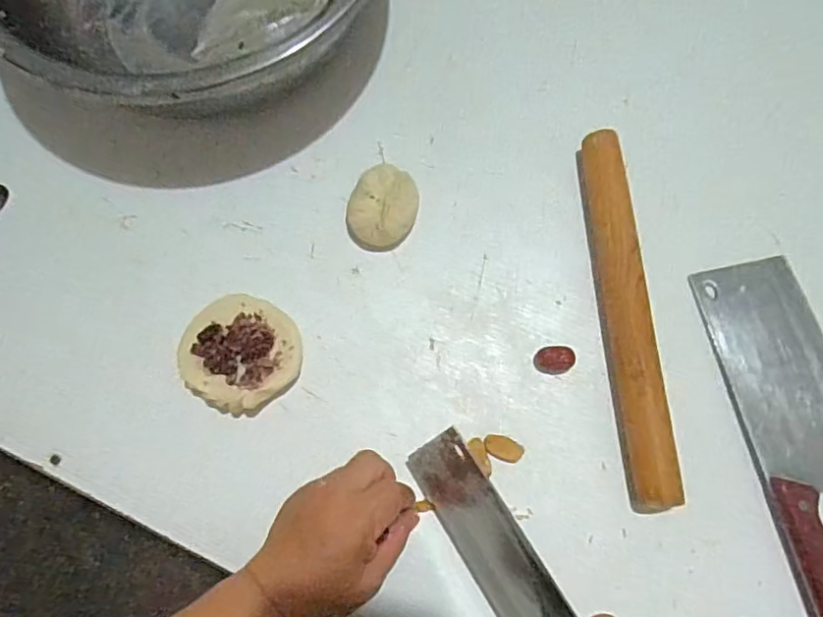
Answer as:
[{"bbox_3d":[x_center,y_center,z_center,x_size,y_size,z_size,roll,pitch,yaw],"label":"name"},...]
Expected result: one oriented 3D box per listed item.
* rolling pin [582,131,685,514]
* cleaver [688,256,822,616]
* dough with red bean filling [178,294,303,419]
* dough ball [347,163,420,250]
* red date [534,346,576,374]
[{"bbox_3d":[0.163,0.000,0.439,0.033,0.031,0.289,-3,74,0],"label":"rolling pin"},{"bbox_3d":[0.293,0.096,0.419,0.085,0.023,0.278,-10,74,-2],"label":"cleaver"},{"bbox_3d":[-0.130,0.033,0.438,0.088,0.024,0.083,0,74,1],"label":"dough with red bean filling"},{"bbox_3d":[-0.024,-0.081,0.466,0.055,0.038,0.065,12,75,4],"label":"dough ball"},{"bbox_3d":[0.109,0.039,0.439,0.026,0.019,0.020,6,75,2],"label":"red date"}]

